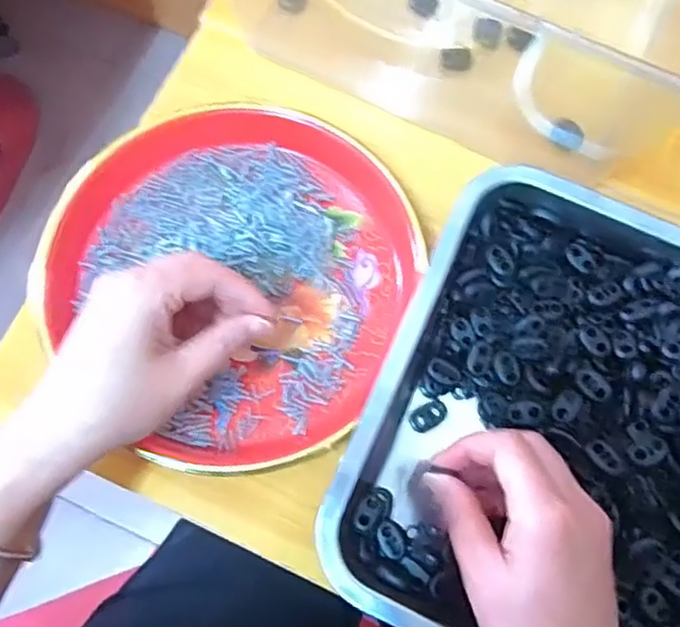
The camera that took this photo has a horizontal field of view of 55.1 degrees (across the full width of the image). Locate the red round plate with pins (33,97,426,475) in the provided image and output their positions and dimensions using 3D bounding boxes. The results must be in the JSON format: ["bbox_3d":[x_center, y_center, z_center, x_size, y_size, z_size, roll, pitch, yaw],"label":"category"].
[{"bbox_3d":[-0.062,-0.027,0.381,0.201,0.034,0.216,1,69,-2],"label":"red round plate with pins"}]

